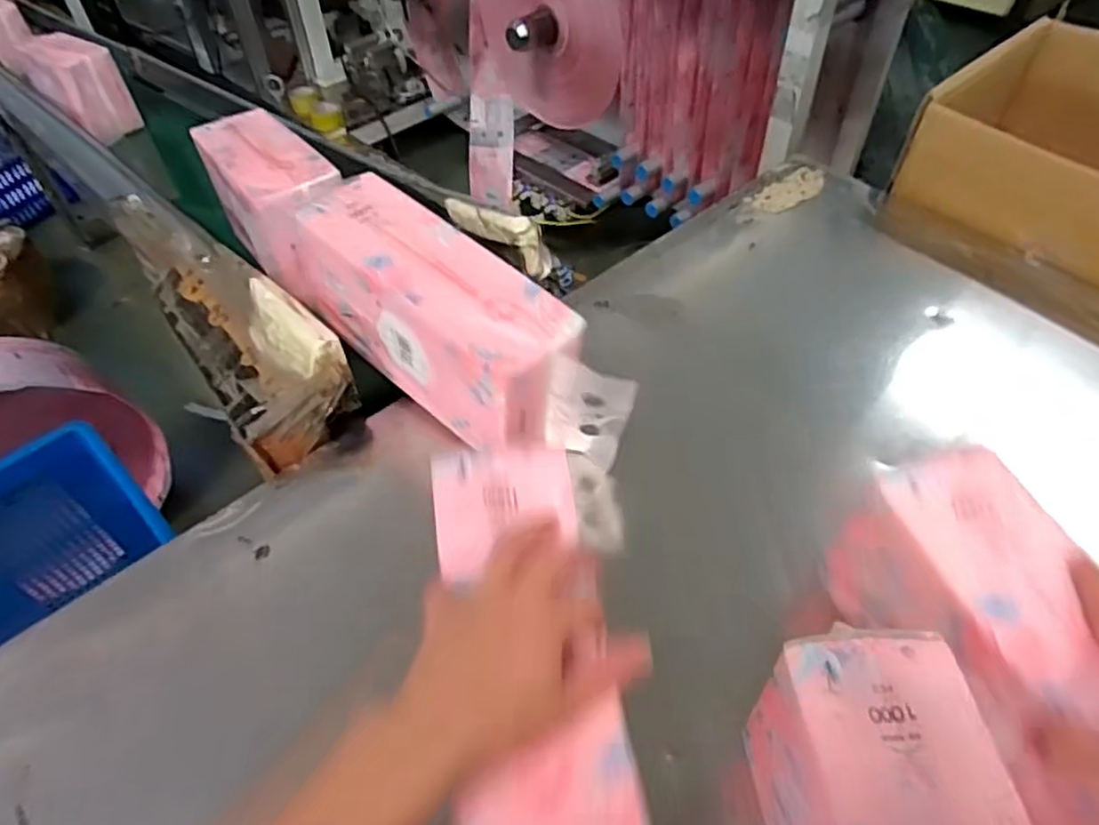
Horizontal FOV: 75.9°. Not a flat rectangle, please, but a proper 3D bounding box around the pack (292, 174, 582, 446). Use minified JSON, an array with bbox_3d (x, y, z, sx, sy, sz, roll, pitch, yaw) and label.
[{"bbox_3d":[-0.093,-0.083,0.599,0.256,0.125,0.090,34,59,27],"label":"pack"}]

